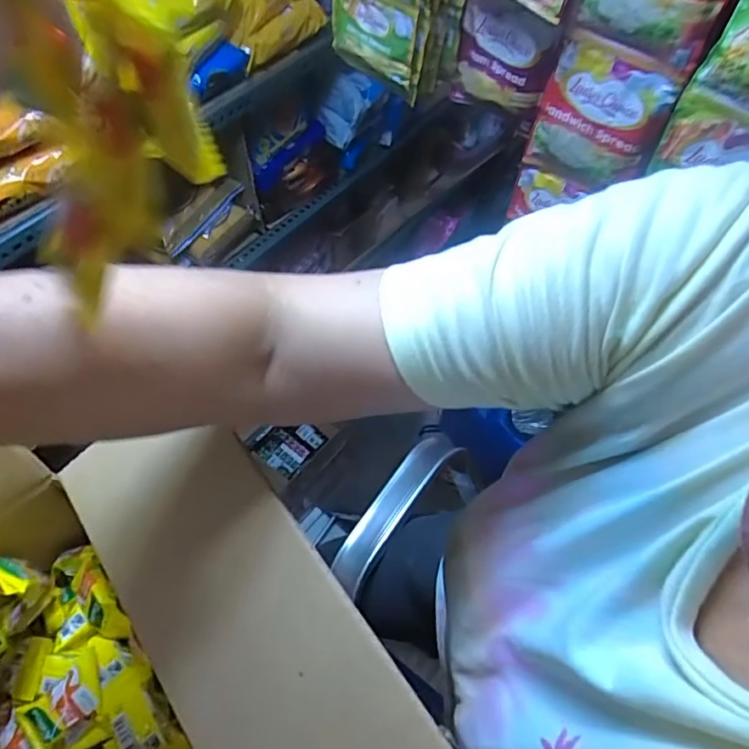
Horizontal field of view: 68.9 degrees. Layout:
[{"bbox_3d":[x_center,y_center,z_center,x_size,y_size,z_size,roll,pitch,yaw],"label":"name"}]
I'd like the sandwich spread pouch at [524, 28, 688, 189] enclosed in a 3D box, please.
[{"bbox_3d":[0.190,-0.219,0.476,0.106,0.121,0.017,39,66,19],"label":"sandwich spread pouch"}]

